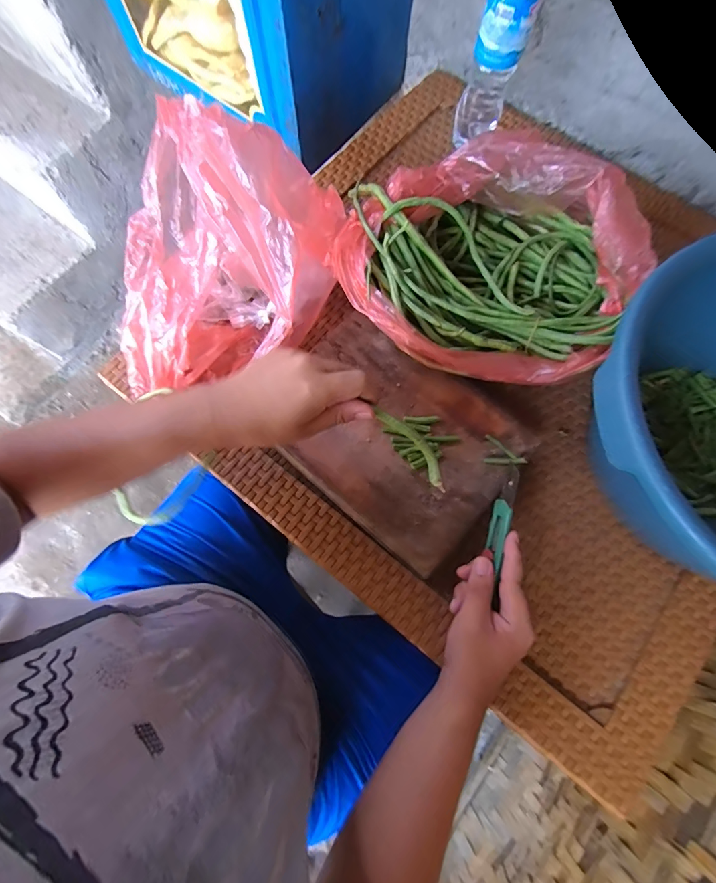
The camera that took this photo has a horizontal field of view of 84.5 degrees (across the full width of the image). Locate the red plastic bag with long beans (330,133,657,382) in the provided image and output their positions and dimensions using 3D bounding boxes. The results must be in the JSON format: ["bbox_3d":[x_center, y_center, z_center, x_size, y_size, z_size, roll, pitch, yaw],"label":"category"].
[{"bbox_3d":[0.144,-0.210,0.464,0.308,0.147,0.266,20,74,5],"label":"red plastic bag with long beans"}]

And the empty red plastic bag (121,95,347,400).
[{"bbox_3d":[-0.156,-0.203,0.432,0.245,0.180,0.217,2,74,-1],"label":"empty red plastic bag"}]

